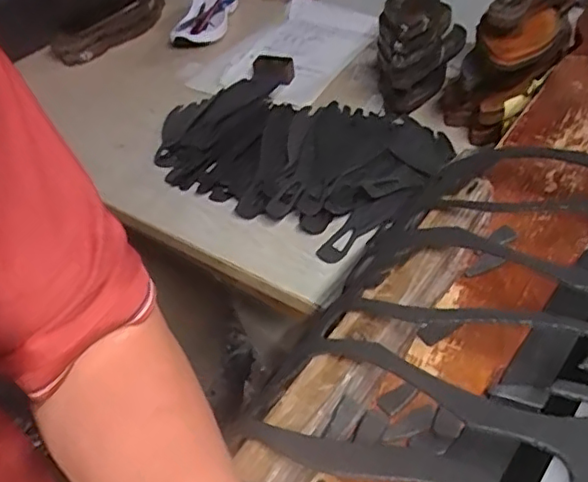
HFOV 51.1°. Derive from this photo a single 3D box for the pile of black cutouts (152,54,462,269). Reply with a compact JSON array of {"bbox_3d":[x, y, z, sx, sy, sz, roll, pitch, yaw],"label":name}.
[{"bbox_3d":[-0.004,-0.153,0.920,0.429,0.049,0.311,28,46,35],"label":"pile of black cutouts"}]

